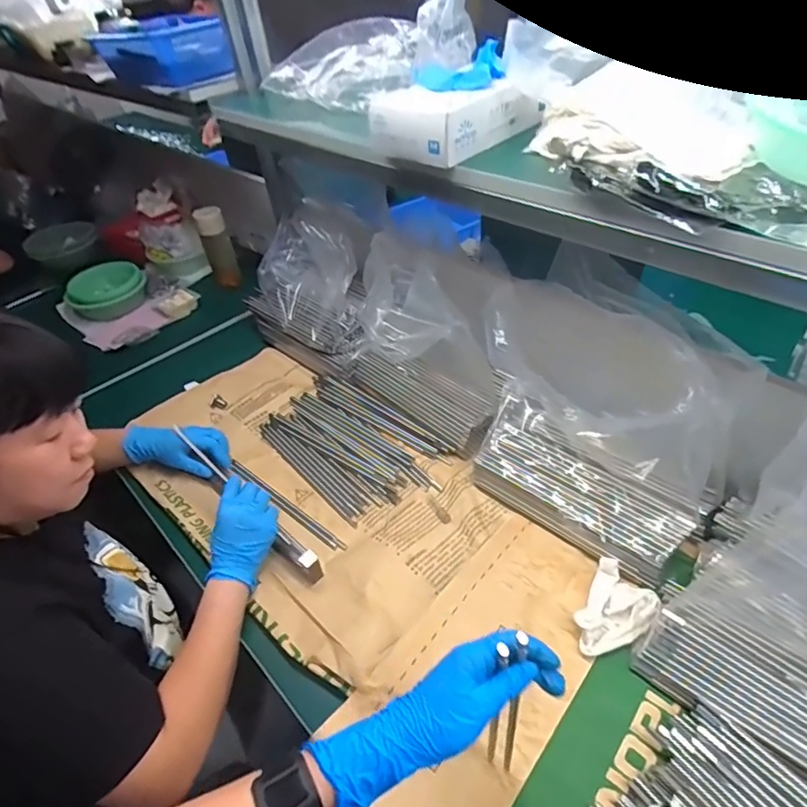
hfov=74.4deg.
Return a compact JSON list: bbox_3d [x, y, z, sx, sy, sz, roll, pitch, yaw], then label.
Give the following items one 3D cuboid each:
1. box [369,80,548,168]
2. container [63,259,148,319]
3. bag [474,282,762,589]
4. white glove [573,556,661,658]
[{"bbox_3d":[0.066,-0.363,0.670,0.130,0.063,0.183,30,53,34],"label":"box"},{"bbox_3d":[-0.731,-0.283,1.308,0.185,0.074,0.154,-30,47,-24],"label":"container"},{"bbox_3d":[0.232,0.030,0.699,0.319,0.303,0.147,31,54,34],"label":"bag"},{"bbox_3d":[0.260,0.257,0.650,0.081,0.034,0.116,23,49,29],"label":"white glove"}]

